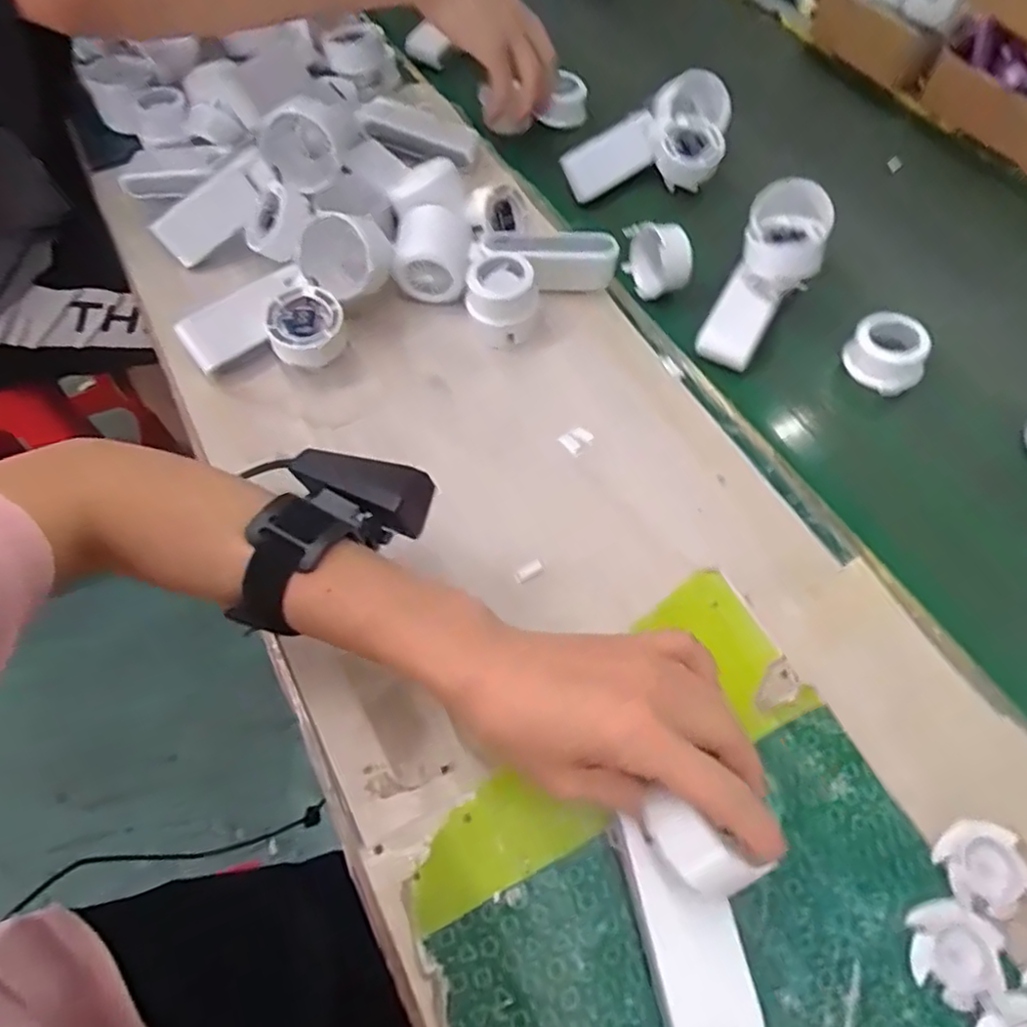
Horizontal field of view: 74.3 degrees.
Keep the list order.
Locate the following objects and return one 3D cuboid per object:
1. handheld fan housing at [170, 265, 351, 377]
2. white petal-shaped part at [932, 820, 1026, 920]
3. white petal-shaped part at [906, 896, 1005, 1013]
[{"bbox_3d":[-0.175,-0.125,0.491,0.085,0.048,0.095,39,66,21],"label":"handheld fan housing"},{"bbox_3d":[0.224,0.169,0.324,0.037,0.015,0.038,-22,61,-13],"label":"white petal-shaped part"},{"bbox_3d":[0.200,0.200,0.308,0.036,0.011,0.041,13,59,8],"label":"white petal-shaped part"}]

